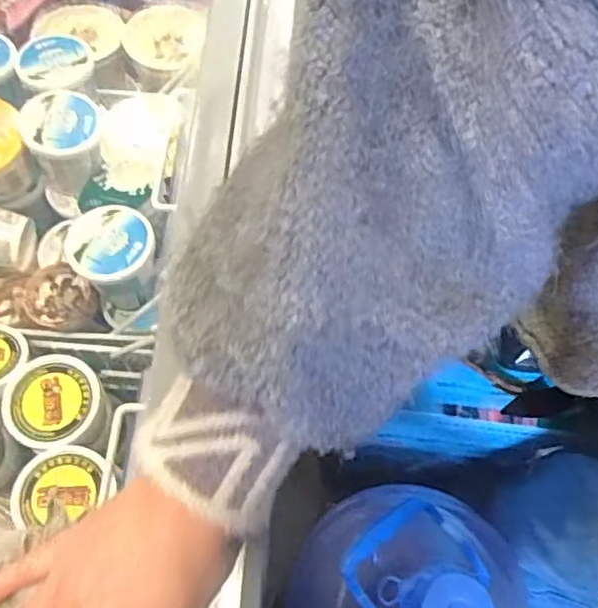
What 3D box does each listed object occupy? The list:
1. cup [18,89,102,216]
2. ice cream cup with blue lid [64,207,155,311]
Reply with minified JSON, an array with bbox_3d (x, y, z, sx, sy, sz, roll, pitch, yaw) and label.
[{"bbox_3d":[-0.214,-0.143,0.606,0.069,0.081,0.077,-16,67,-9],"label":"cup"},{"bbox_3d":[-0.158,-0.037,0.562,0.068,0.073,0.072,1,66,-2],"label":"ice cream cup with blue lid"}]

